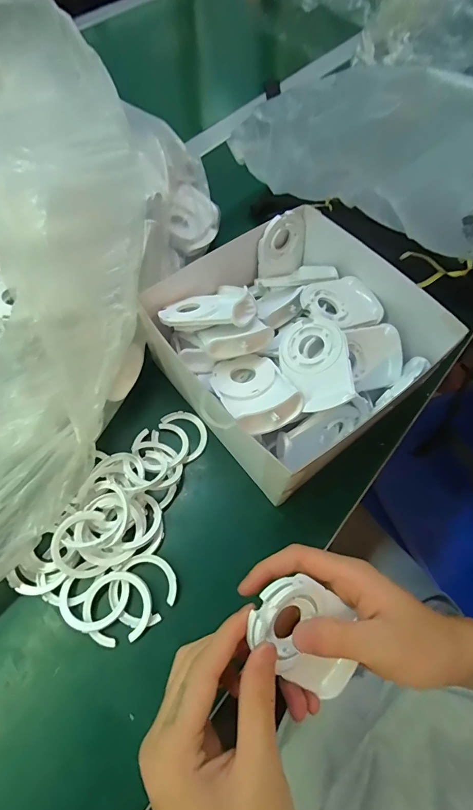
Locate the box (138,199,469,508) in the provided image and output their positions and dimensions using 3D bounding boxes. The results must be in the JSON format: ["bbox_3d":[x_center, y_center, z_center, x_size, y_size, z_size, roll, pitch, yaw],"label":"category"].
[{"bbox_3d":[0.045,-0.057,0.363,0.214,0.086,0.209,-35,68,-17],"label":"box"}]

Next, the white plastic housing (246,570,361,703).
[{"bbox_3d":[0.045,0.141,0.239,0.083,0.009,0.054,43,76,-20],"label":"white plastic housing"}]

